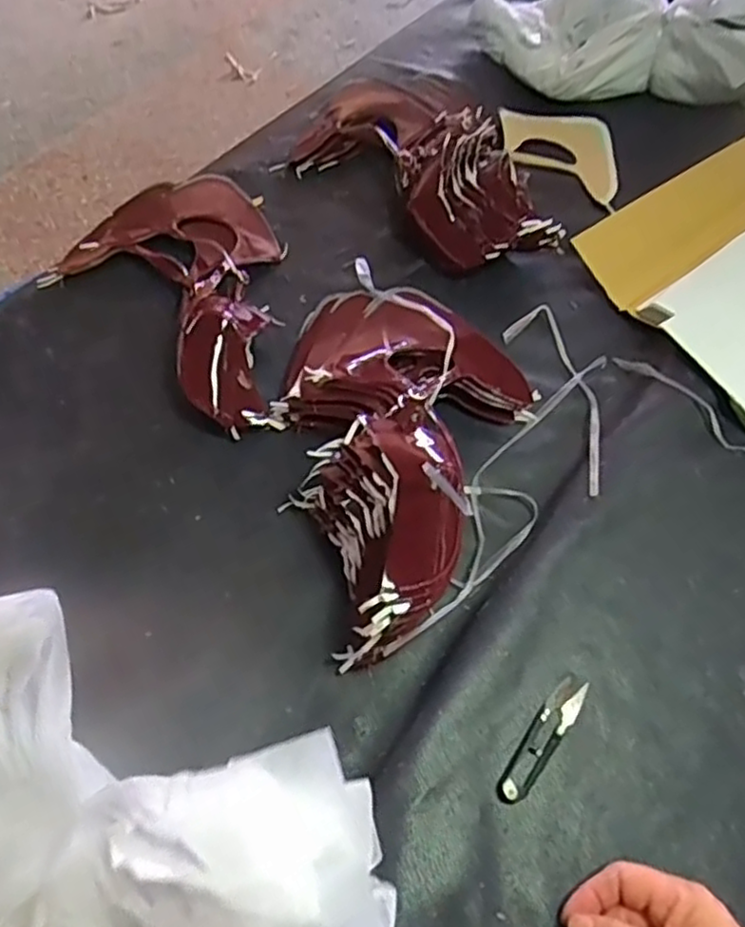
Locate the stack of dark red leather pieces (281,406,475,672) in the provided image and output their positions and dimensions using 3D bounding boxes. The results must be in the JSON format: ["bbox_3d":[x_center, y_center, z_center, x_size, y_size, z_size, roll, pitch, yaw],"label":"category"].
[{"bbox_3d":[0.015,0.049,0.544,0.124,0.114,0.166,-10,63,-10],"label":"stack of dark red leather pieces"}]

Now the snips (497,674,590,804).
[{"bbox_3d":[0.121,0.193,0.509,0.024,0.007,0.105,37,64,17],"label":"snips"}]

